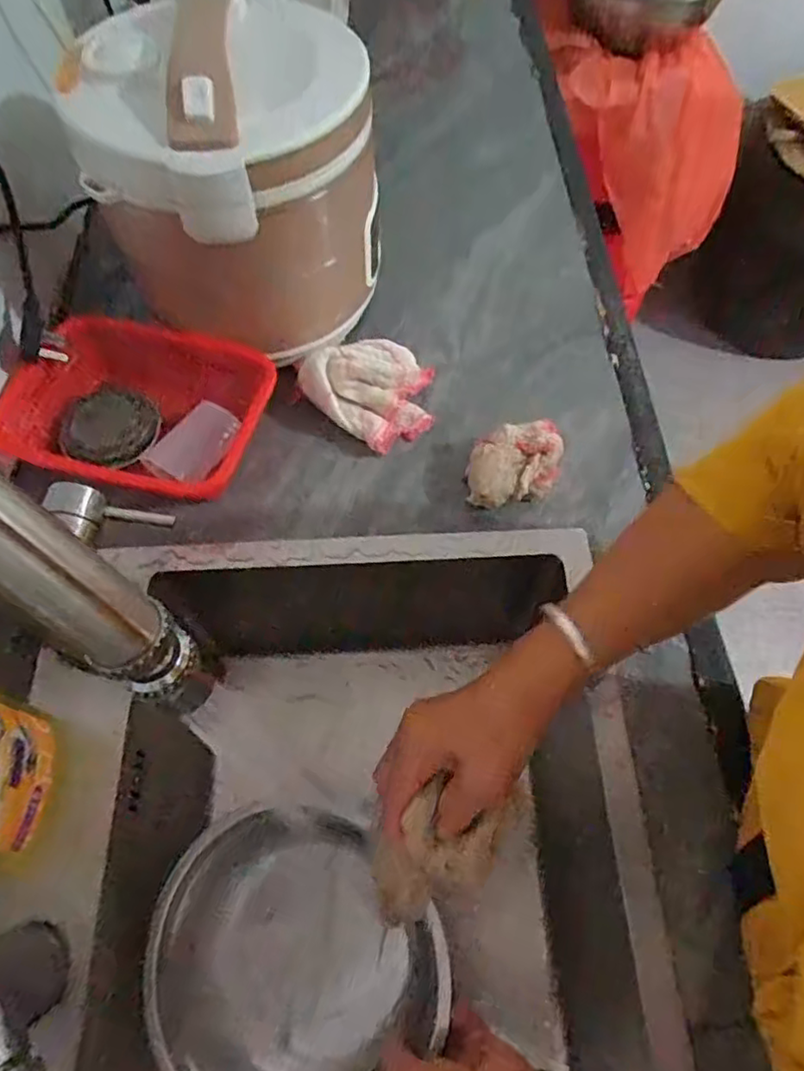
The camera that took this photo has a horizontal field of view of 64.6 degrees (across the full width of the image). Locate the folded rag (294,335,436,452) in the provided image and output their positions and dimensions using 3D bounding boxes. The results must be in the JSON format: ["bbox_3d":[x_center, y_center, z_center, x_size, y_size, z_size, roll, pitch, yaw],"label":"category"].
[{"bbox_3d":[-0.031,-0.128,0.562,0.116,0.060,0.085,0,62,-2],"label":"folded rag"}]

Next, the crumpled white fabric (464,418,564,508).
[{"bbox_3d":[0.095,-0.058,0.536,0.084,0.049,0.058,-17,64,-10],"label":"crumpled white fabric"}]

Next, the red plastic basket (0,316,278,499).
[{"bbox_3d":[-0.220,-0.104,0.537,0.197,0.066,0.137,9,62,3],"label":"red plastic basket"}]

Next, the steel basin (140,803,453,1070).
[{"bbox_3d":[-0.081,0.307,0.455,0.208,0.064,0.182,35,67,15],"label":"steel basin"}]

